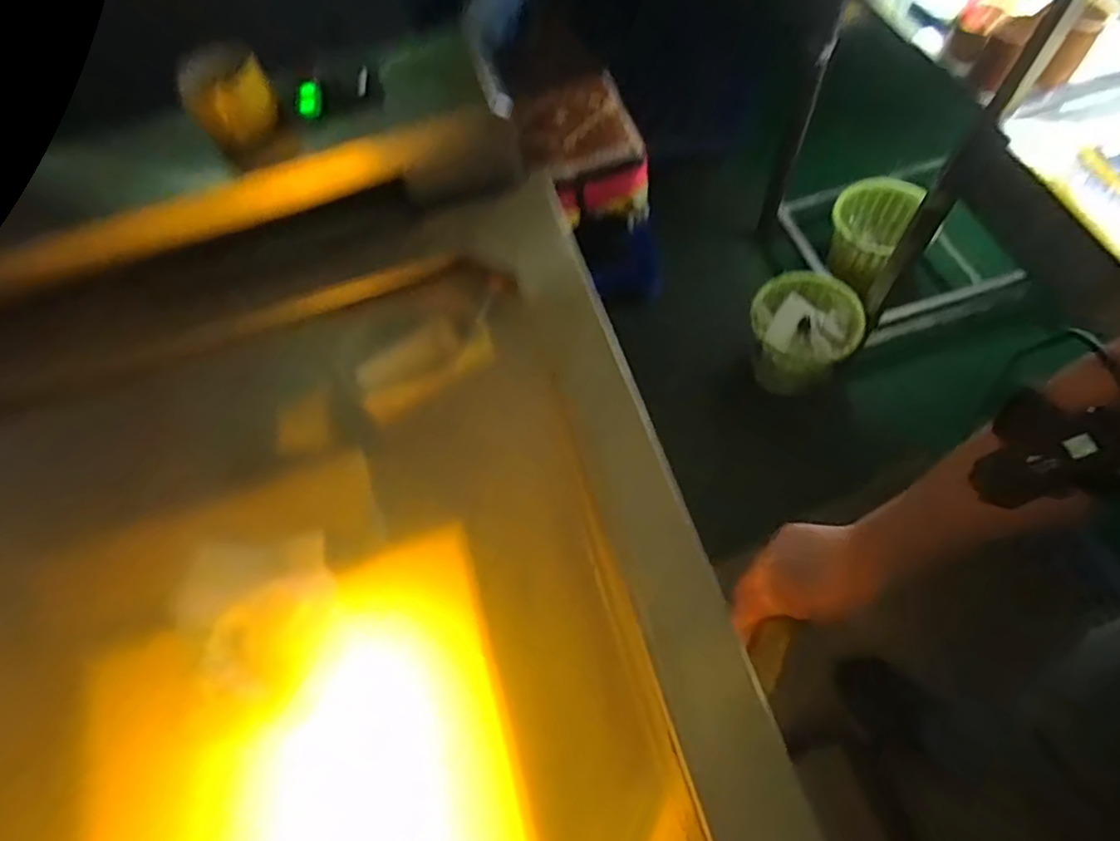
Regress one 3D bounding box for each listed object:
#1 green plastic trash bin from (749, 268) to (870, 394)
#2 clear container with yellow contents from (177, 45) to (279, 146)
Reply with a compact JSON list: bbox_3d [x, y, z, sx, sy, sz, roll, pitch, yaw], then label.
[{"bbox_3d":[0.594,-0.206,1.492,0.242,0.269,0.249,-3,64,5],"label":"green plastic trash bin"},{"bbox_3d":[-0.349,-0.343,0.618,0.085,0.055,0.078,0,64,0],"label":"clear container with yellow contents"}]

